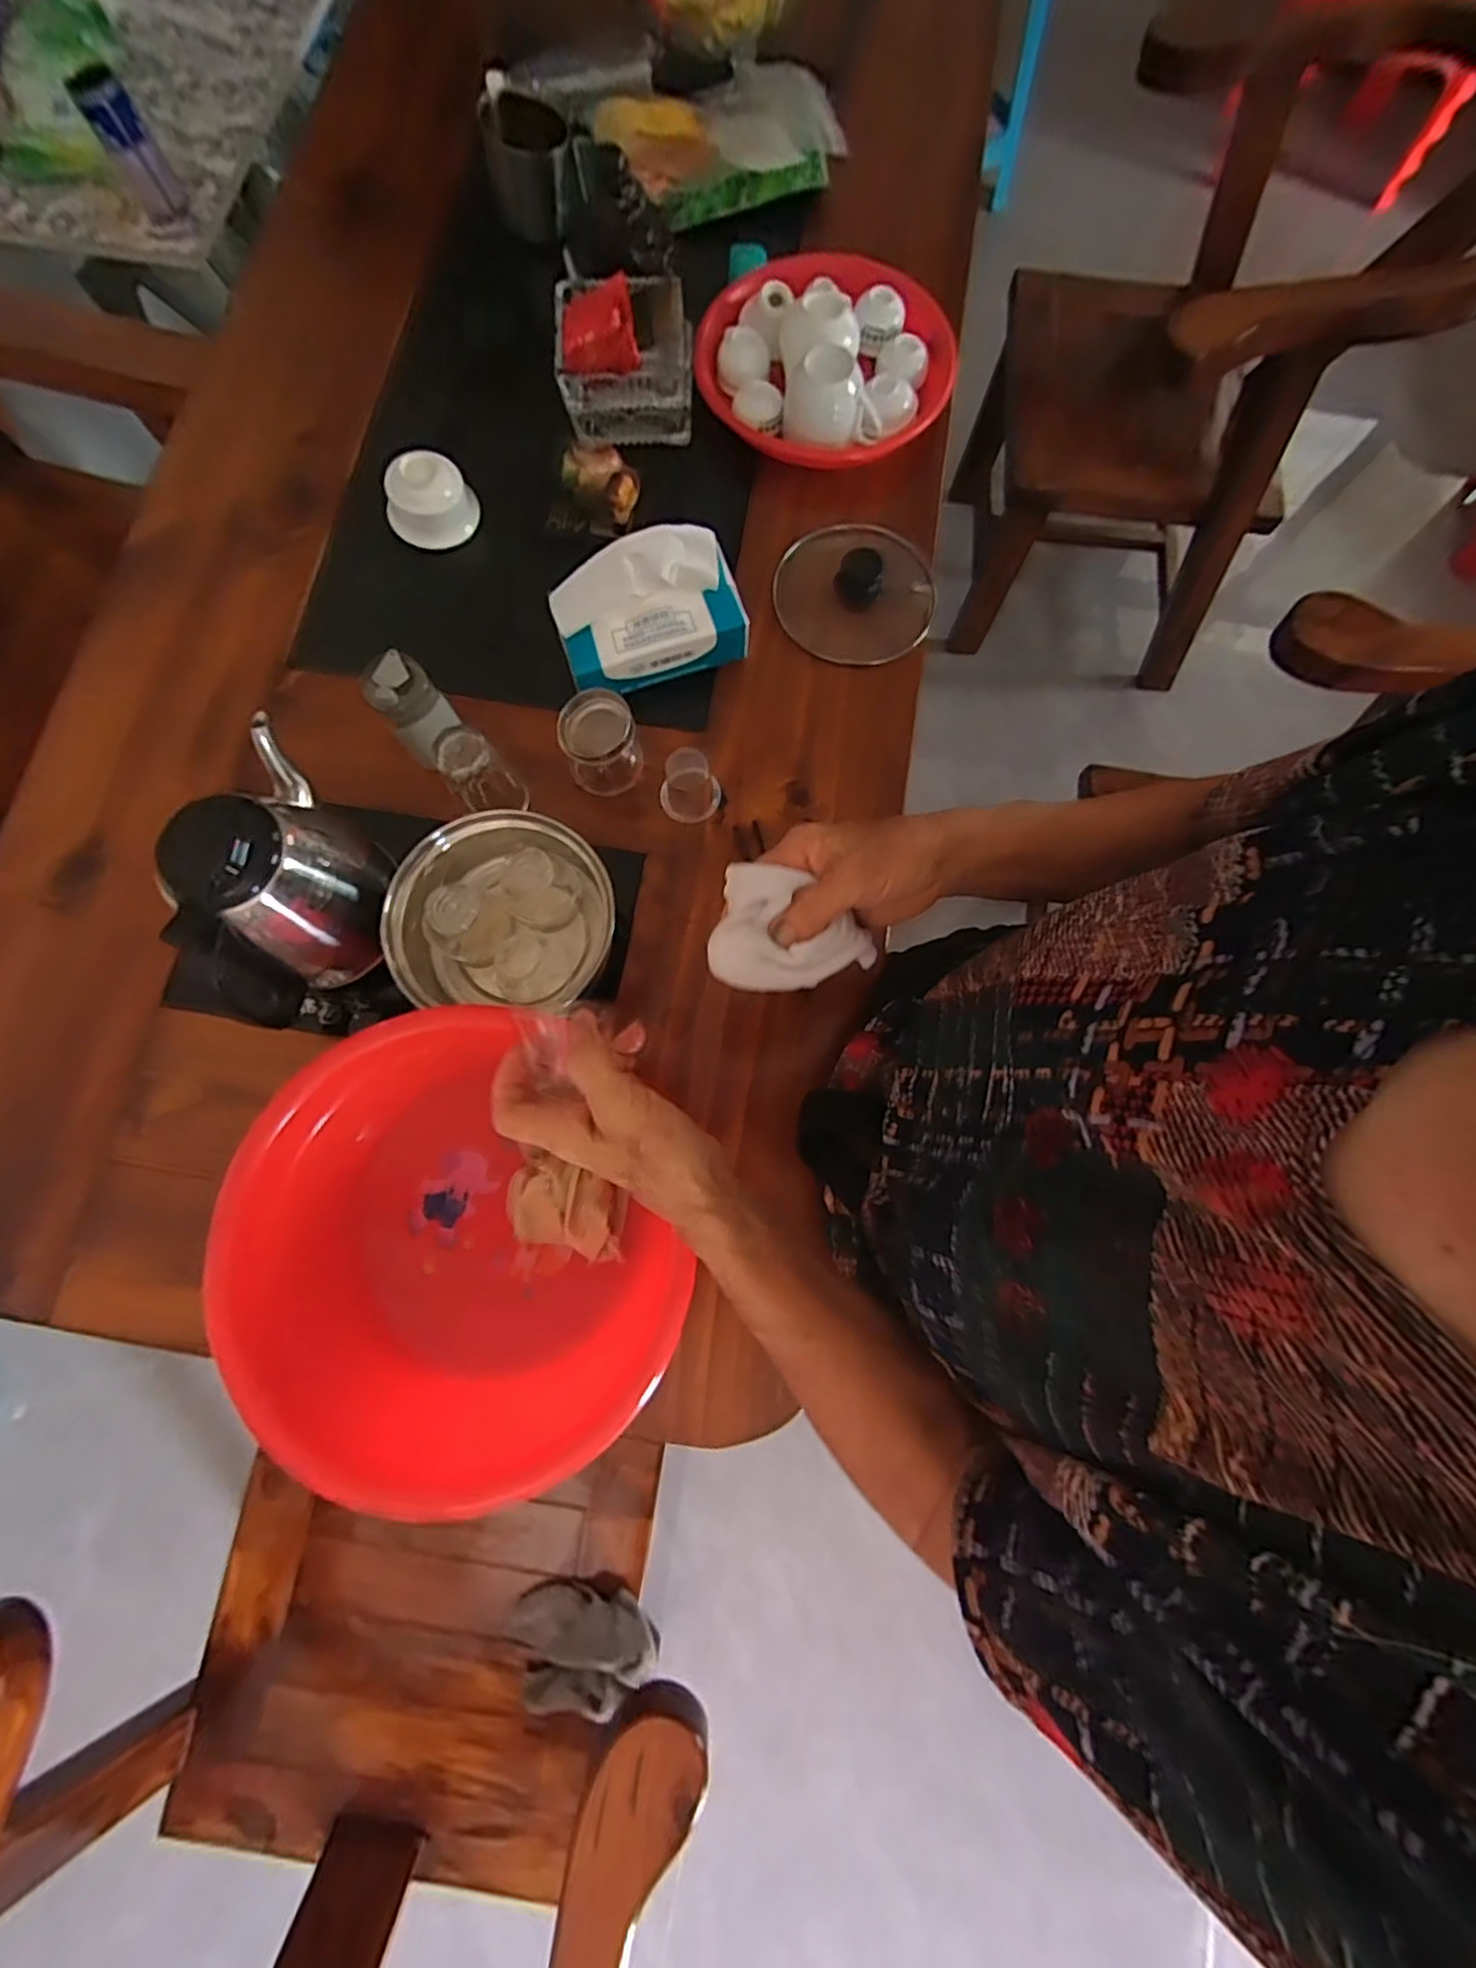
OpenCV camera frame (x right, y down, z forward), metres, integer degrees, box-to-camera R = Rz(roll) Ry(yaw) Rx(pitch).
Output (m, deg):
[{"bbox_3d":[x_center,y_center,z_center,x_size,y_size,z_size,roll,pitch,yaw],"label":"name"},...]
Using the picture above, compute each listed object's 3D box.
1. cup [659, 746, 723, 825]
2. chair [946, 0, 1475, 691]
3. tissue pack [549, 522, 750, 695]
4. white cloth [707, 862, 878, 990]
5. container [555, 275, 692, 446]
[{"bbox_3d":[-0.040,-0.168,0.576,0.053,0.048,0.046,-1,78,-1],"label":"cup"},{"bbox_3d":[0.706,-0.893,1.092,0.565,0.679,0.455,-1,78,-1],"label":"chair"},{"bbox_3d":[-0.075,-0.316,0.573,0.156,0.081,0.081,-16,78,-4],"label":"tissue pack"},{"bbox_3d":[0.034,-0.025,0.359,0.093,0.041,0.057,7,78,1],"label":"white cloth"},{"bbox_3d":[-0.108,-0.599,0.652,0.127,0.067,0.106,0,78,-1],"label":"container"}]

